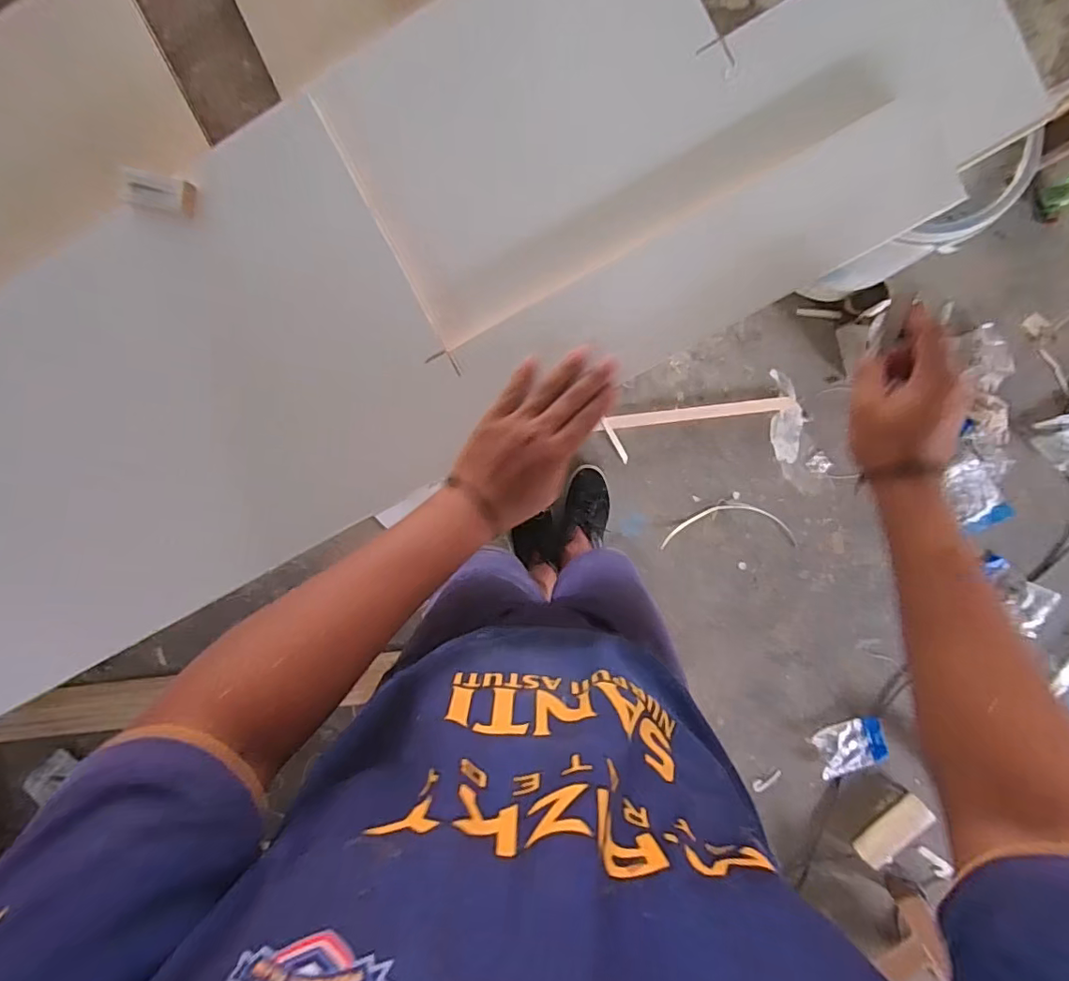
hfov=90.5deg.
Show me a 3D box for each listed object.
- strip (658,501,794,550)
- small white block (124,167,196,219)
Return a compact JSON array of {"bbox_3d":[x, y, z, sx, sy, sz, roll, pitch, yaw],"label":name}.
[{"bbox_3d":[0.471,0.084,1.280,0.324,0.030,0.108,-2,97,3],"label":"strip"},{"bbox_3d":[-0.308,-0.244,0.433,0.054,0.020,0.030,10,96,2],"label":"small white block"}]

